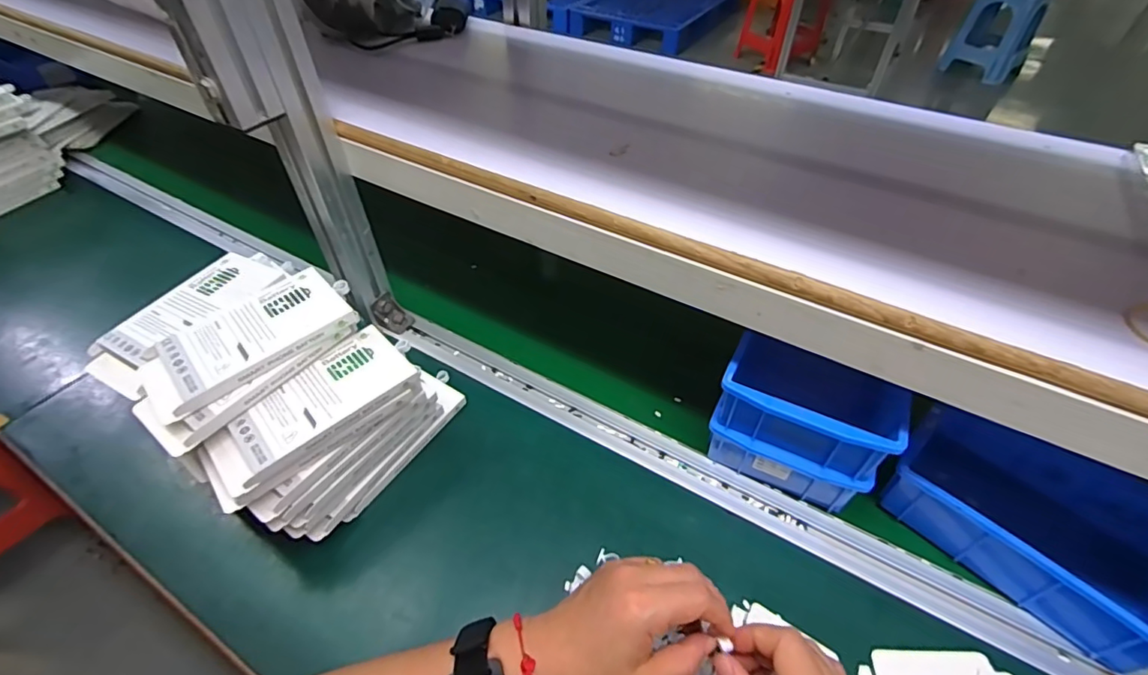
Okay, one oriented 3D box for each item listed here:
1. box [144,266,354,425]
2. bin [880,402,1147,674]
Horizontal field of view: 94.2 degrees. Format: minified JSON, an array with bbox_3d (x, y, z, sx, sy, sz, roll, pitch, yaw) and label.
[{"bbox_3d":[-0.266,0.000,0.433,0.149,0.019,0.085,-36,59,-26],"label":"box"},{"bbox_3d":[0.377,0.141,0.431,0.137,0.063,0.201,-33,55,-28],"label":"bin"}]

